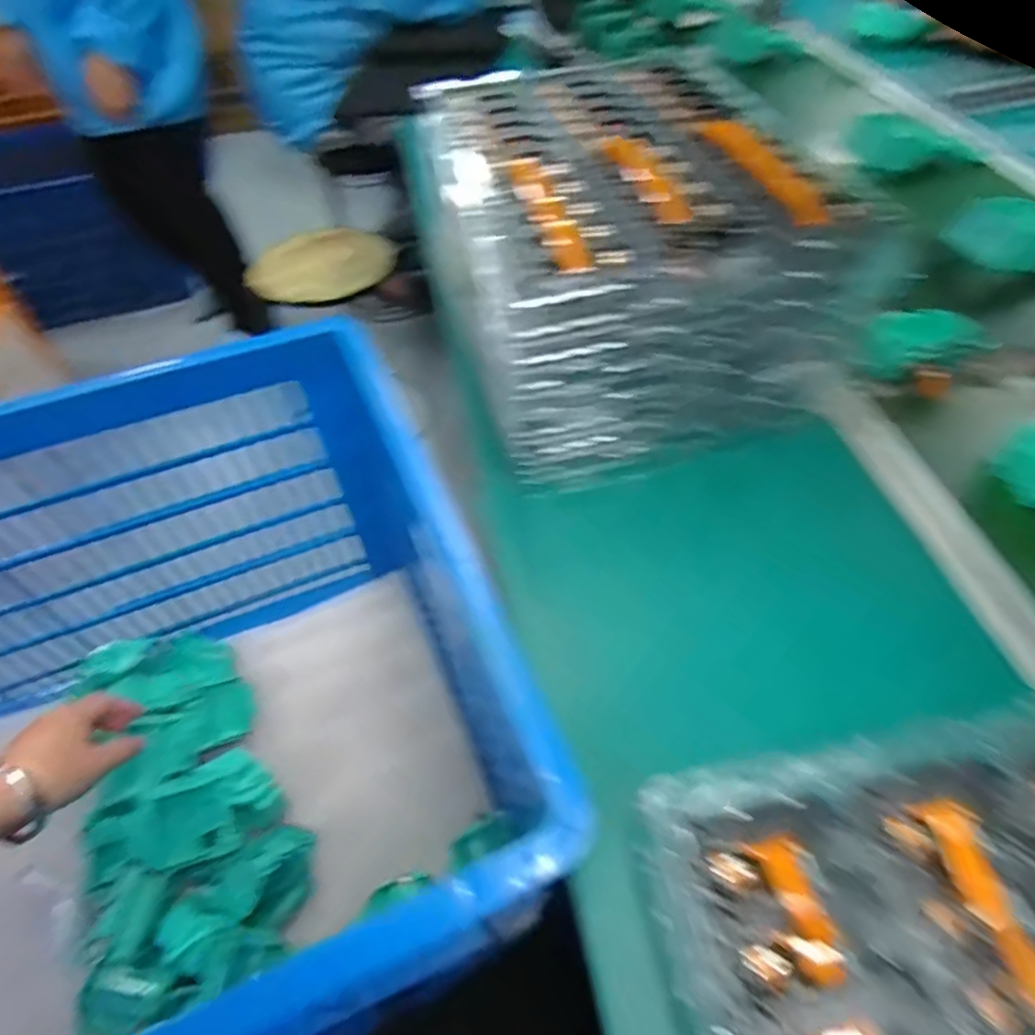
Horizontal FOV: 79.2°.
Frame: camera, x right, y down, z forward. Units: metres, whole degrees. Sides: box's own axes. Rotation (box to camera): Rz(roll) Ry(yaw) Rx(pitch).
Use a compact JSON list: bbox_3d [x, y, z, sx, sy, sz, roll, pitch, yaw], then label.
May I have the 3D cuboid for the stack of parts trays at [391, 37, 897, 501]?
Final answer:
[{"bbox_3d":[0.085,-0.236,0.561,0.269,0.174,0.360,-15,52,-8],"label":"stack of parts trays"}]

